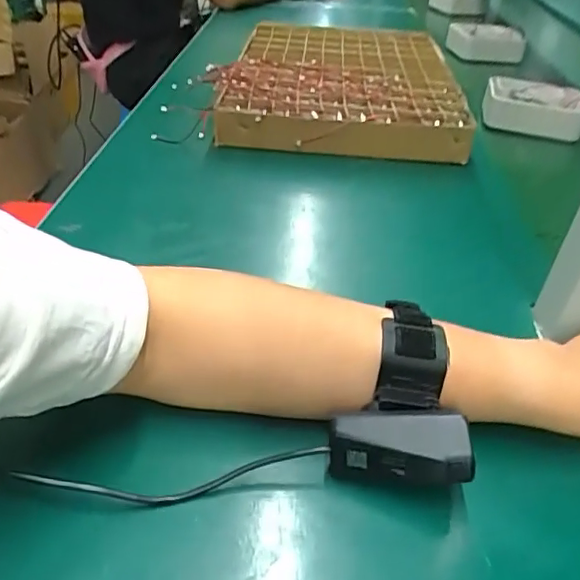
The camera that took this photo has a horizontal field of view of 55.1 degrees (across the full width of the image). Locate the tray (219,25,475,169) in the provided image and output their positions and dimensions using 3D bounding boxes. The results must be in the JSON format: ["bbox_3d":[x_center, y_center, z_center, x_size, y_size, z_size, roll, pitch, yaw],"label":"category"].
[{"bbox_3d":[0.067,-0.287,0.767,0.300,0.052,0.401,6,37,2],"label":"tray"}]

